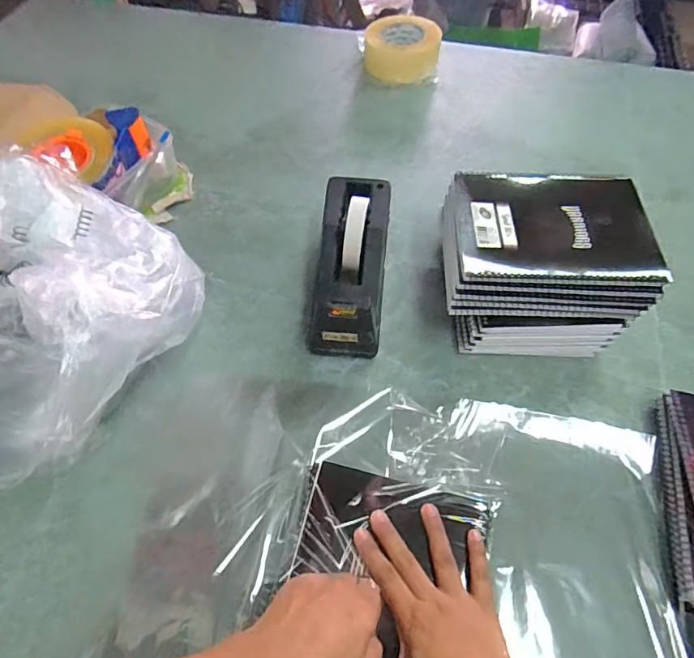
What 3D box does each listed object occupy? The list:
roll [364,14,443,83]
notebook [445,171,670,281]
[{"bbox_3d":[0.099,-0.502,0.882,0.131,0.057,0.131,0,59,0],"label":"roll"},{"bbox_3d":[0.218,-0.113,0.515,0.202,0.012,0.152,2,59,1],"label":"notebook"}]

